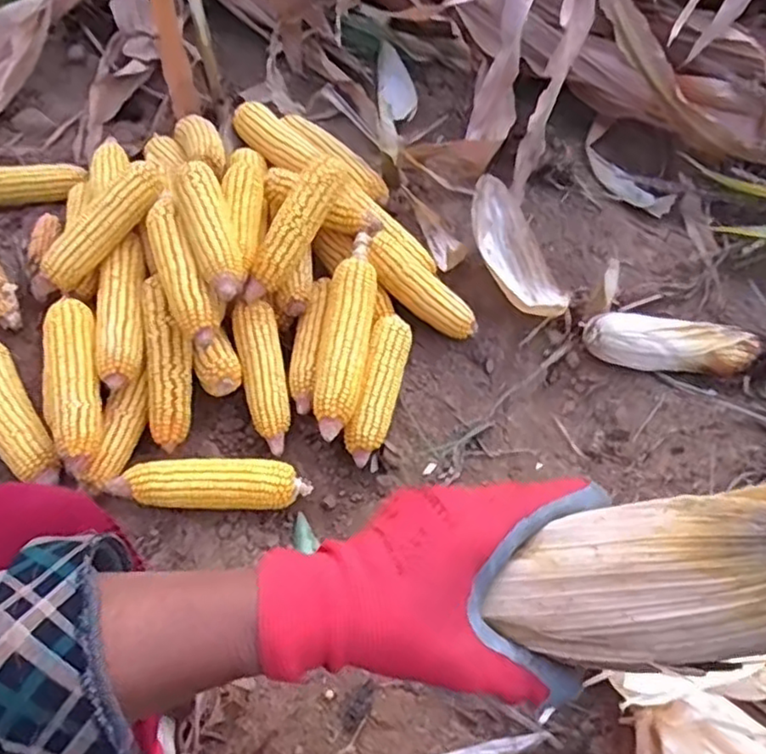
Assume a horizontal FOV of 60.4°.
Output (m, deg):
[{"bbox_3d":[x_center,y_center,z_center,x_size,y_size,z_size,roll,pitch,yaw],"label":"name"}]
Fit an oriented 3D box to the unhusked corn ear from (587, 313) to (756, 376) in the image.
[{"bbox_3d":[0.362,-0.037,0.833,0.217,0.057,0.069,5,65,2],"label":"unhusked corn ear"}]

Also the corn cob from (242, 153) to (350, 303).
[{"bbox_3d":[-0.106,-0.176,0.801,0.048,0.050,0.201,30,86,13],"label":"corn cob"}]

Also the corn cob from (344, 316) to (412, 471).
[{"bbox_3d":[-0.005,0.011,0.785,0.050,0.043,0.181,16,66,7],"label":"corn cob"}]

